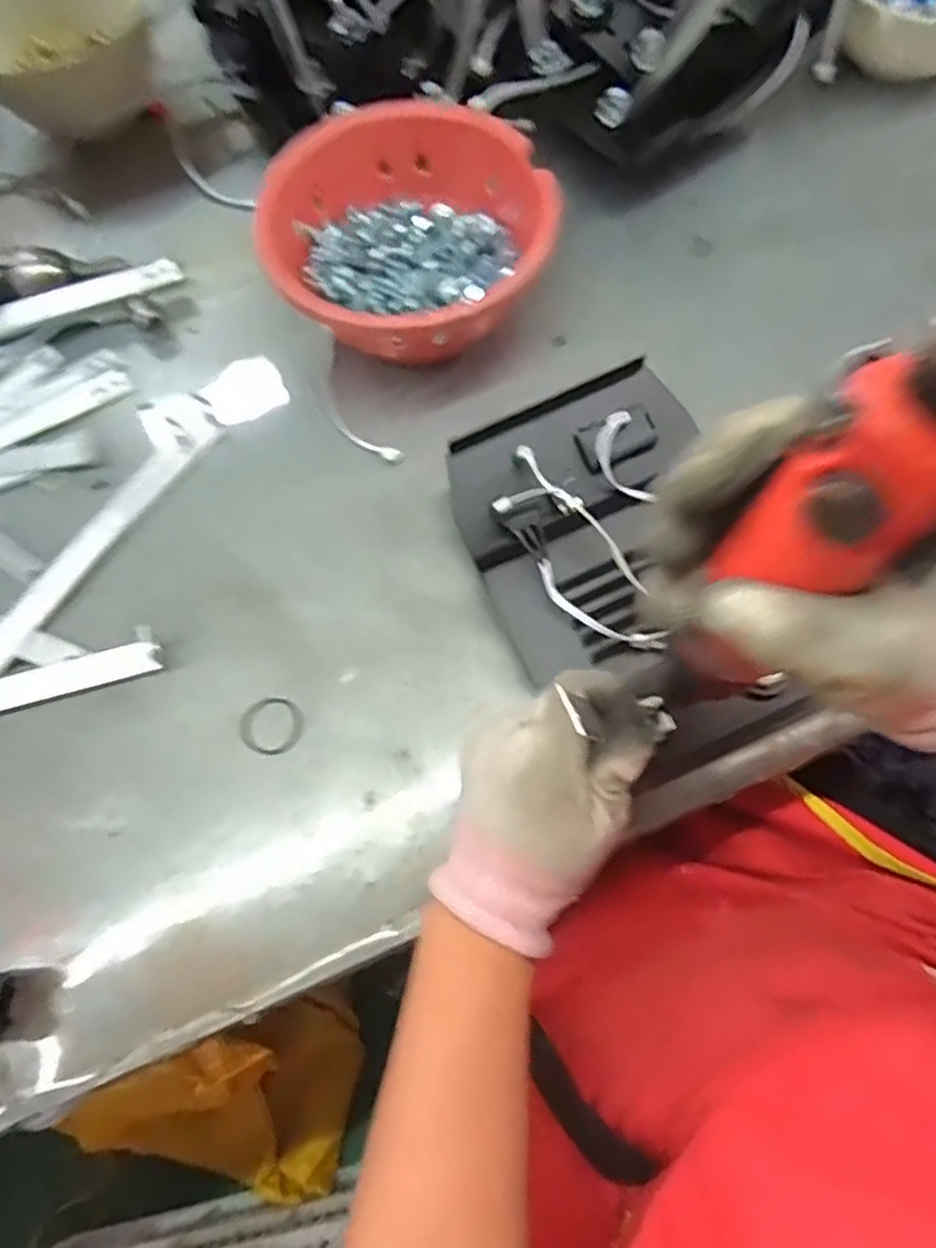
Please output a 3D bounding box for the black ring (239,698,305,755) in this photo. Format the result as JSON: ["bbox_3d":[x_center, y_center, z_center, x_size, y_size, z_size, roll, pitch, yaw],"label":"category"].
[{"bbox_3d":[-0.106,0.055,0.402,0.033,0.004,0.032,-34,72,-10],"label":"black ring"}]

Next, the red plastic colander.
[{"bbox_3d":[-0.040,-0.236,0.468,0.167,0.066,0.172,-1,70,2],"label":"red plastic colander"}]

